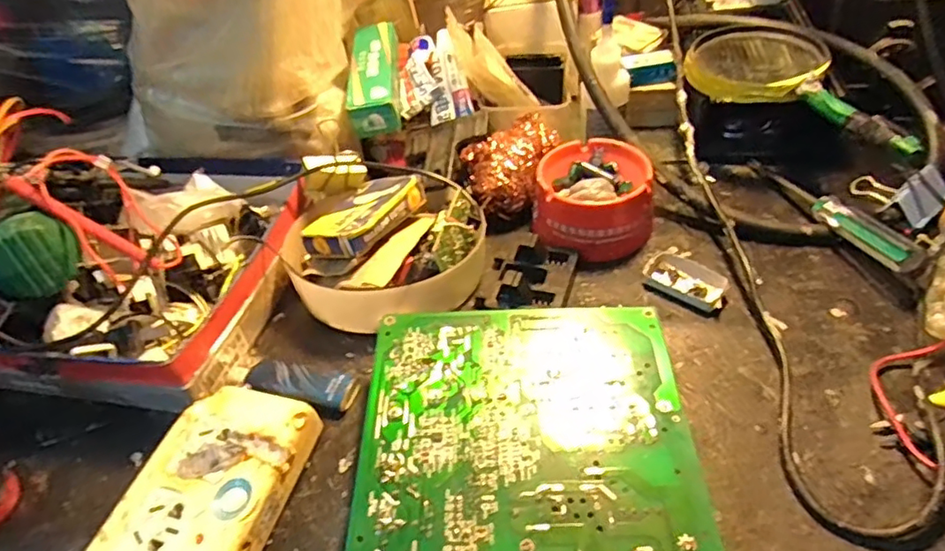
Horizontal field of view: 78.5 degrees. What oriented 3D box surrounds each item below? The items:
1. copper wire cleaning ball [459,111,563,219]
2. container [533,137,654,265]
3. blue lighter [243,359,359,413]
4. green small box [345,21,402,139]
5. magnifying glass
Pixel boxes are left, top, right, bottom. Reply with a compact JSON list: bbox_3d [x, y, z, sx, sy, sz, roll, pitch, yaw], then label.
[{"bbox_3d":[0.031,-0.083,0.437,0.066,0.051,0.054,-33,51,-23],"label":"copper wire cleaning ball"},{"bbox_3d":[0.087,-0.056,0.416,0.079,0.044,0.085,3,47,10],"label":"container"},{"bbox_3d":[-0.102,0.067,0.347,0.071,0.013,0.023,10,48,16],"label":"blue lighter"},{"bbox_3d":[-0.080,-0.164,0.475,0.036,0.026,0.138,-7,46,0],"label":"green small box"},{"bbox_3d":[0.237,-0.137,0.407,0.089,0.022,0.177,-30,50,-21],"label":"magnifying glass"}]

